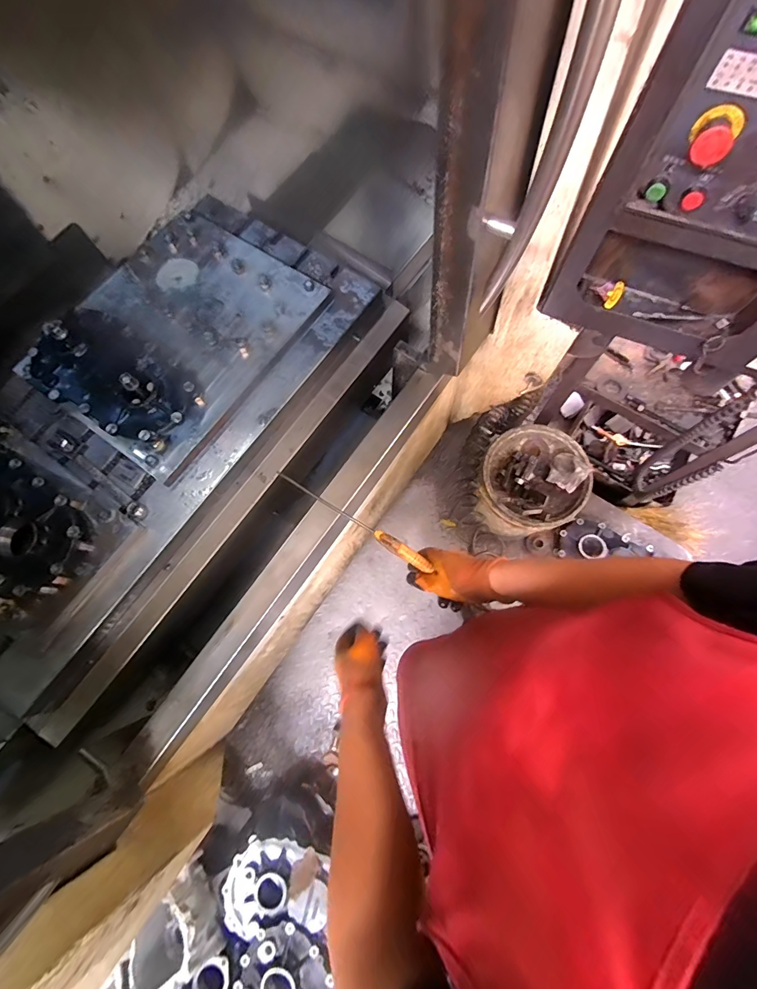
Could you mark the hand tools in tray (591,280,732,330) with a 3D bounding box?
[{"bbox_3d":[0.538,-0.366,0.778,0.238,0.029,0.069,22,75,9],"label":"hand tools in tray"}]

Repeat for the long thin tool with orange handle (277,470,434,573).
[{"bbox_3d":[-0.040,0.039,0.642,0.275,0.021,0.021,32,77,6],"label":"long thin tool with orange handle"}]

